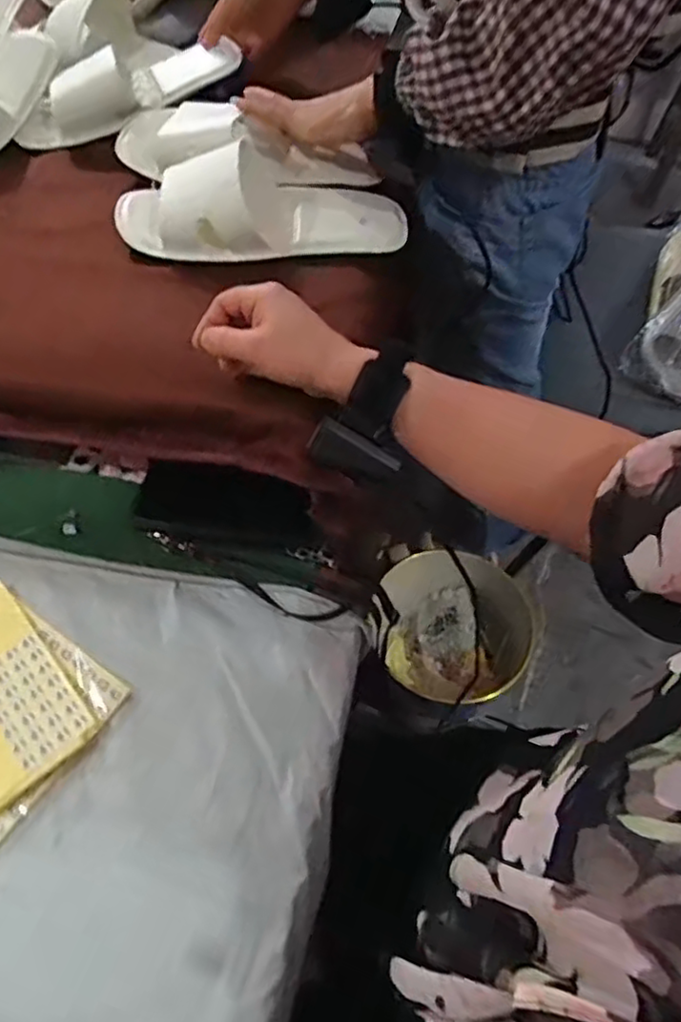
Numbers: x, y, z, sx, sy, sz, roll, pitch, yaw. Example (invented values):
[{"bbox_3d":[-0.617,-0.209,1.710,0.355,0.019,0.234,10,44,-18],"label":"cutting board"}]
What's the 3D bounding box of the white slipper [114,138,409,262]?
[{"bbox_3d":[-0.075,-0.299,0.629,0.267,0.061,0.105,-3,57,-1],"label":"white slipper"}]

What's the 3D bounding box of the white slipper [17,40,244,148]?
[{"bbox_3d":[-0.242,-0.480,0.748,0.256,0.055,0.102,-26,61,-15],"label":"white slipper"}]

